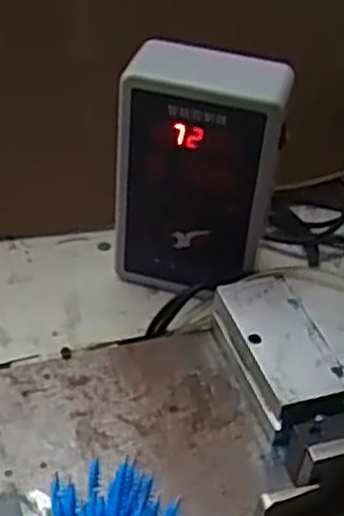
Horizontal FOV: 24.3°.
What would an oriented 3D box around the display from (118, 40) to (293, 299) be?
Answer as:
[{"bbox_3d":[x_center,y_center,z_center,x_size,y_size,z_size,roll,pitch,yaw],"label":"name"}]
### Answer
[{"bbox_3d":[0.019,-0.055,0.575,0.110,0.179,0.058,13,40,10],"label":"display"}]

